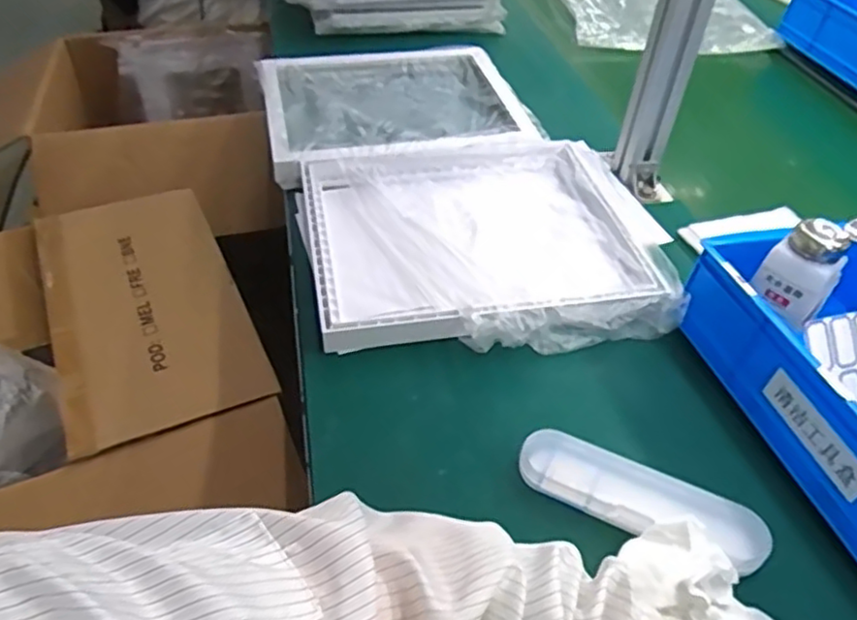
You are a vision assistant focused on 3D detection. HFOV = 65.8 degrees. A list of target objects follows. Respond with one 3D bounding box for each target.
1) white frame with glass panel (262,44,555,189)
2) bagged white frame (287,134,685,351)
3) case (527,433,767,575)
[{"bbox_3d":[-0.050,-0.273,0.880,0.321,0.035,0.310,-10,46,-13],"label":"white frame with glass panel"},{"bbox_3d":[0.056,-0.078,0.695,0.374,0.040,0.314,-5,46,-8],"label":"bagged white frame"},{"bbox_3d":[0.154,0.137,0.487,0.175,0.021,0.055,22,48,18],"label":"case"}]

